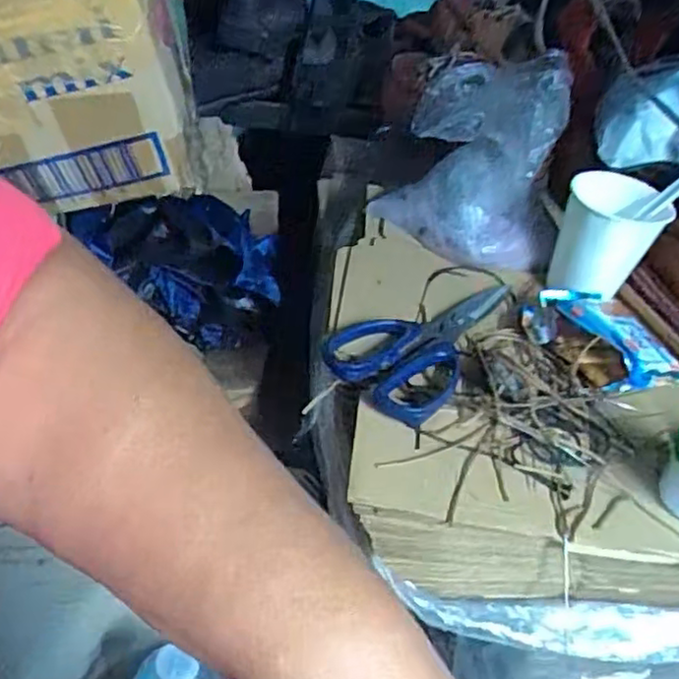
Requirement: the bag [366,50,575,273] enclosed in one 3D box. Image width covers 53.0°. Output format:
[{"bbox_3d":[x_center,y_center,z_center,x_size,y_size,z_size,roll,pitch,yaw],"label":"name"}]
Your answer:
[{"bbox_3d":[0.105,-0.146,0.529,0.092,0.148,0.131,-21,47,-29],"label":"bag"}]

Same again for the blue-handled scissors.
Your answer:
[{"bbox_3d":[0.063,-0.006,0.470,0.083,0.011,0.158,30,45,25],"label":"blue-handled scissors"}]

